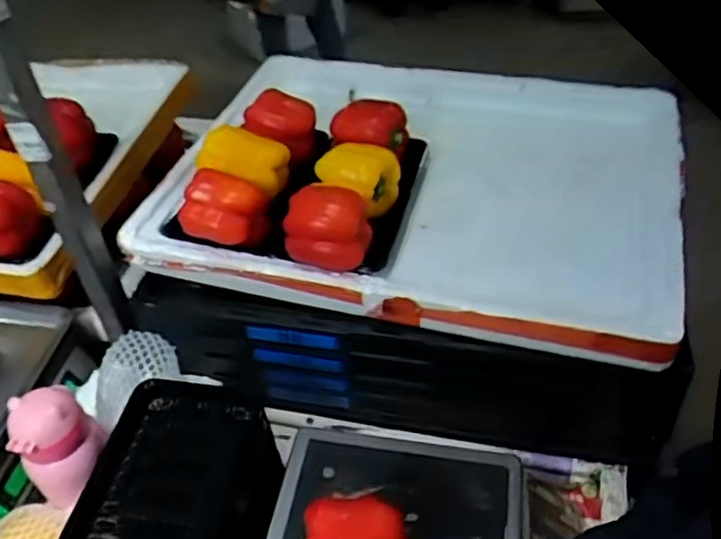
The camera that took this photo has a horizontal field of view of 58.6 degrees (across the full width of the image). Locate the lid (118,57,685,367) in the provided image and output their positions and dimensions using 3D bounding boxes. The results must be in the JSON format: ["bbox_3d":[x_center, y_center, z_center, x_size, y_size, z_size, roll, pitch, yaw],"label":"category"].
[{"bbox_3d":[0.066,-0.121,0.788,0.588,0.075,0.438,9,45,15],"label":"lid"}]

